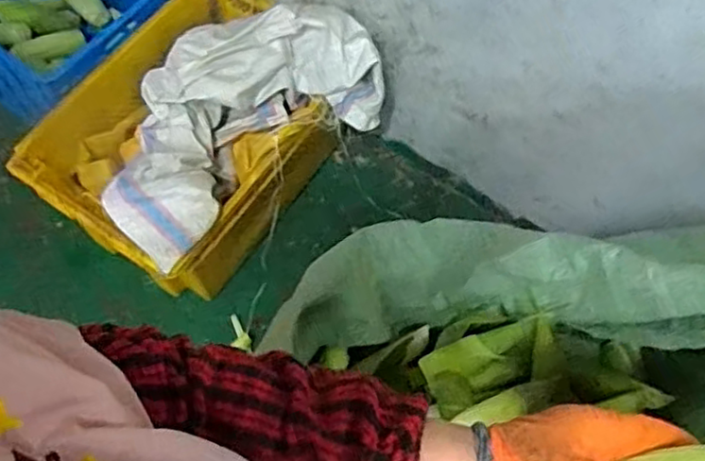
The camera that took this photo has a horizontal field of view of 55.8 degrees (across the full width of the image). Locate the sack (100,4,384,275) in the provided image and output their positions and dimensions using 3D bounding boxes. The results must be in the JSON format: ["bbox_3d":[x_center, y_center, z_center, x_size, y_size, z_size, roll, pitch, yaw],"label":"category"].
[{"bbox_3d":[-0.242,-0.226,1.275,0.552,0.199,0.345,-38,71,-20],"label":"sack"}]

